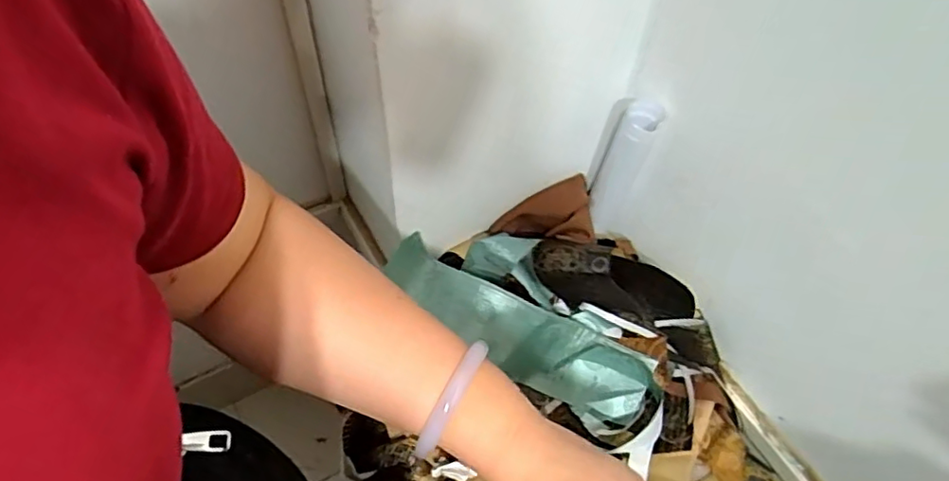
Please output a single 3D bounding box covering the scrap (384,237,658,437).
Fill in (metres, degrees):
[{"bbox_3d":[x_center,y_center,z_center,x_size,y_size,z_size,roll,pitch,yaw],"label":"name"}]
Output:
[{"bbox_3d":[0.049,0.087,0.637,0.297,0.076,0.137,35,58,-9],"label":"scrap"}]

